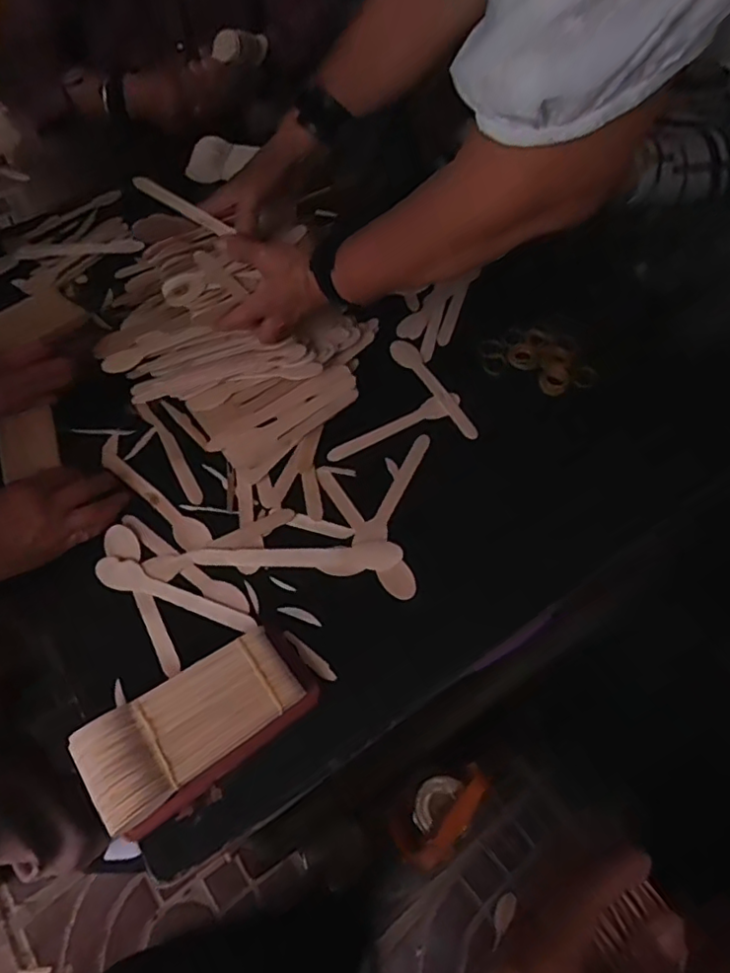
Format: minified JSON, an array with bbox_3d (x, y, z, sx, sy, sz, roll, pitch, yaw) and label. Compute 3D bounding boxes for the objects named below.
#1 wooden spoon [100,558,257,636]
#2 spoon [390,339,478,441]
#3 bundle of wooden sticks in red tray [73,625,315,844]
[{"bbox_3d":[-0.166,0.094,0.528,0.156,0.005,0.027,16,55,11],"label":"wooden spoon"},{"bbox_3d":[0.073,-0.111,0.660,0.027,0.014,0.159,-21,57,-15],"label":"spoon"},{"bbox_3d":[-0.123,0.180,0.459,0.175,0.044,0.082,-30,61,-19],"label":"bundle of wooden sticks in red tray"}]

